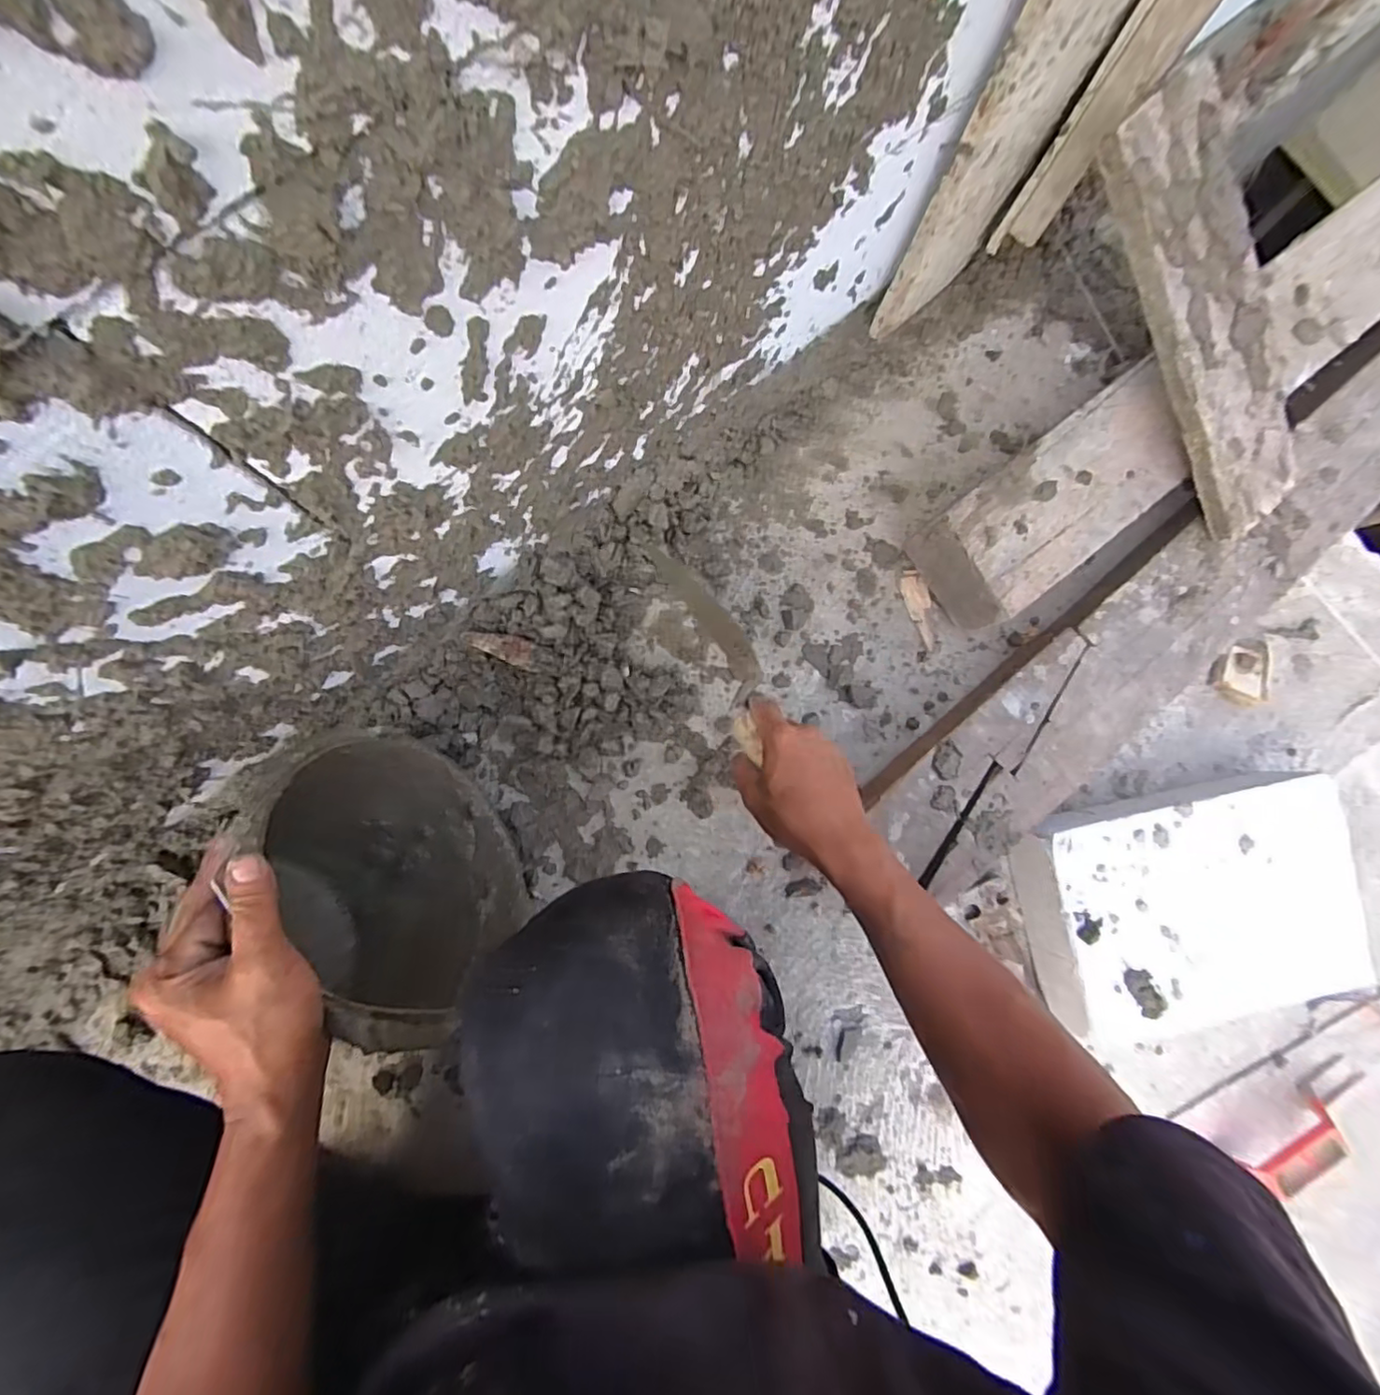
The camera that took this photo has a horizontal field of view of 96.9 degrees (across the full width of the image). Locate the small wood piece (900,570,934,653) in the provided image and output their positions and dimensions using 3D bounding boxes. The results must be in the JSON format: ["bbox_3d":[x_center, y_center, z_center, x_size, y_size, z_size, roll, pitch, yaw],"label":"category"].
[{"bbox_3d":[0.250,-0.096,0.664,0.022,0.018,0.087,-17,87,-6],"label":"small wood piece"}]

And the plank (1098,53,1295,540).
[{"bbox_3d":[0.467,-0.327,0.546,0.111,0.026,0.371,-43,114,-6],"label":"plank"}]

